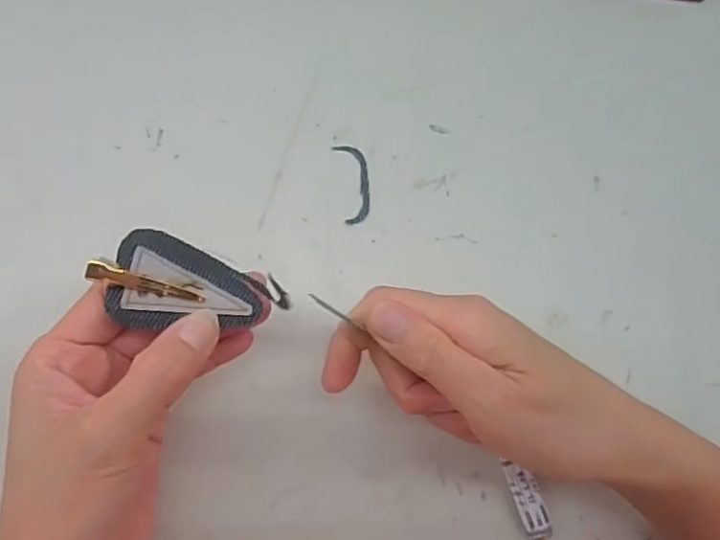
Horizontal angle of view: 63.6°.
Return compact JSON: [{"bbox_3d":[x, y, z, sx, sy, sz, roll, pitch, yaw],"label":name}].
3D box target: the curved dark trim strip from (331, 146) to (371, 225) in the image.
[{"bbox_3d":[-0.003,-0.047,0.317,0.017,0.004,0.044,-6,84,-7],"label":"curved dark trim strip"}]

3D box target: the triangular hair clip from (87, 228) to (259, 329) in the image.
[{"bbox_3d":[-0.072,0.009,0.231,0.062,0.013,0.037,30,89,-13],"label":"triangular hair clip"}]

